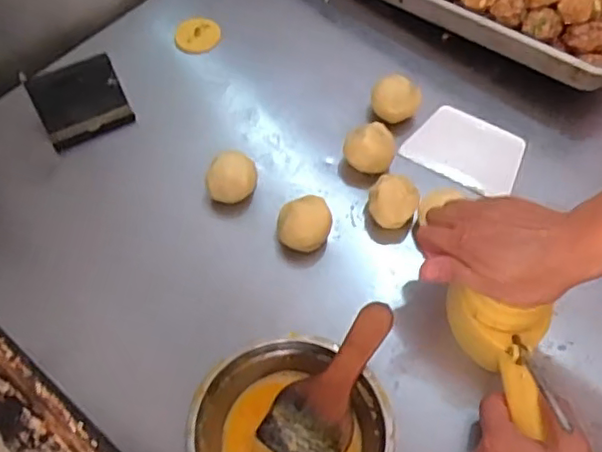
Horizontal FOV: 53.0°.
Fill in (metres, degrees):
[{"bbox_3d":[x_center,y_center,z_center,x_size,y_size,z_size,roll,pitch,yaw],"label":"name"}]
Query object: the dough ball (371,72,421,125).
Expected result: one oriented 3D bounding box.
[{"bbox_3d":[0.113,-0.149,0.717,0.059,0.047,0.058,0,58,0],"label":"dough ball"}]

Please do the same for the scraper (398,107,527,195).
[{"bbox_3d":[0.195,-0.093,0.707,0.125,0.009,0.091,29,72,13],"label":"scraper"}]

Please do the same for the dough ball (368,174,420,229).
[{"bbox_3d":[0.099,-0.025,0.648,0.052,0.047,0.050,0,58,0],"label":"dough ball"}]

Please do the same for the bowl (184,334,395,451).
[{"bbox_3d":[-0.010,0.182,0.522,0.165,0.048,0.163,0,58,0],"label":"bowl"}]

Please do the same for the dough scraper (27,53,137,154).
[{"bbox_3d":[-0.259,-0.147,0.712,0.097,0.087,0.016,-24,21,-11],"label":"dough scraper"}]

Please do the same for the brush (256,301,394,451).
[{"bbox_3d":[0.028,0.136,0.522,0.070,0.014,0.156,30,87,17],"label":"brush"}]

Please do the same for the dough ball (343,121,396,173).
[{"bbox_3d":[0.078,-0.085,0.681,0.057,0.052,0.051,-17,60,-10],"label":"dough ball"}]

